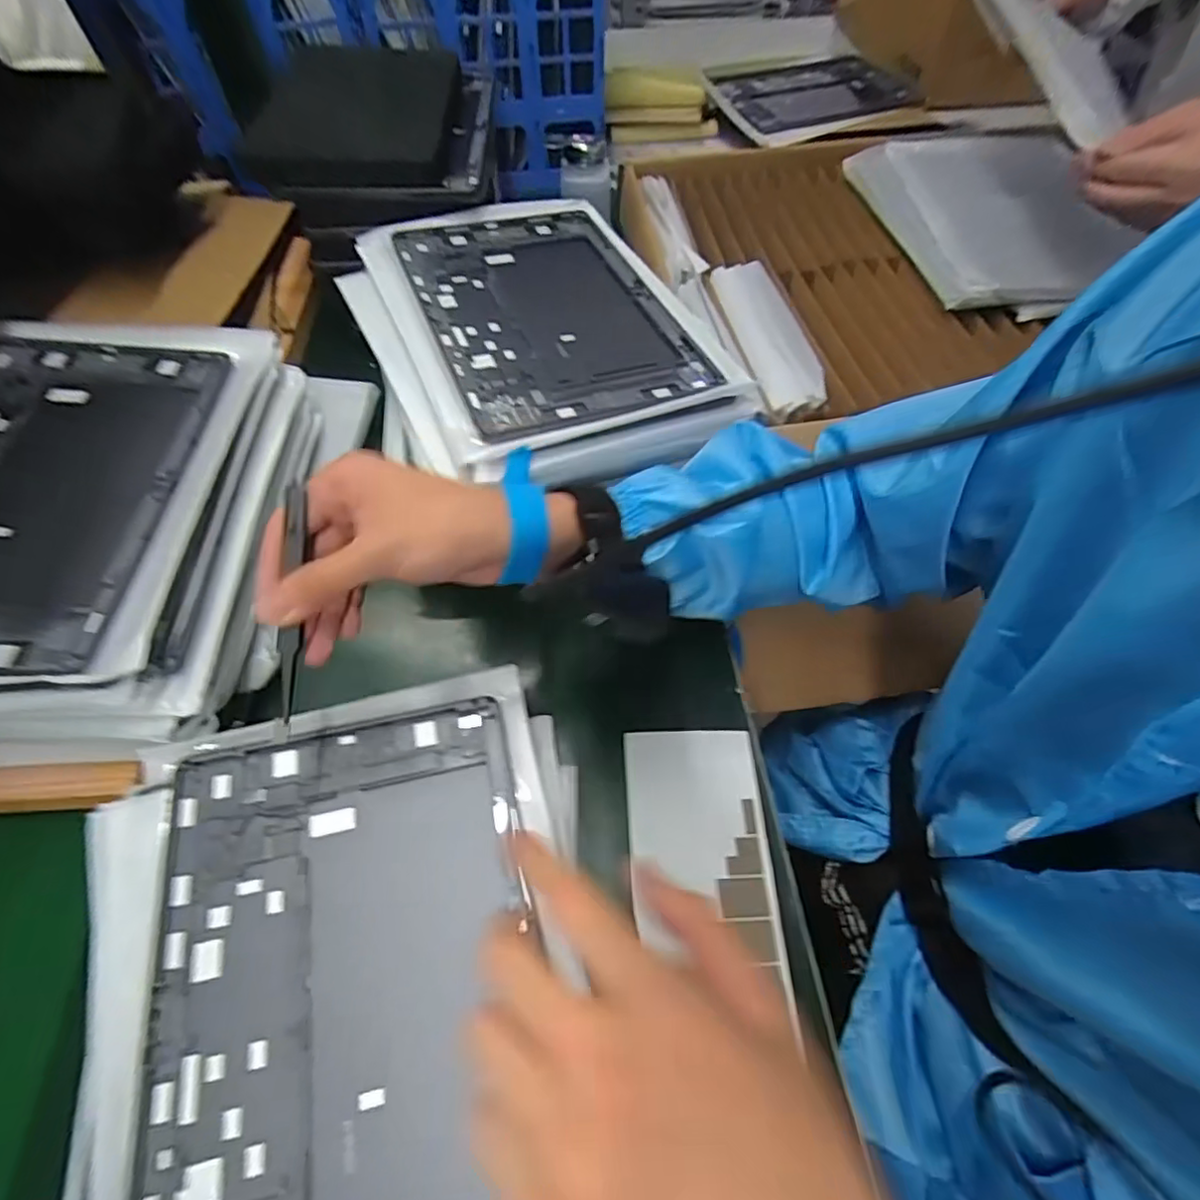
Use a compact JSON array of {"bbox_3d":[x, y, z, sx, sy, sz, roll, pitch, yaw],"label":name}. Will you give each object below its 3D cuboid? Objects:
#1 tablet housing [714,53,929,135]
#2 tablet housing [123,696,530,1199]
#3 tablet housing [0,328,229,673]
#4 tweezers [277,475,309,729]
[{"bbox_3d":[0.300,-0.690,0.829,0.255,0.021,0.184,-21,60,-13],"label":"tablet housing"},{"bbox_3d":[-0.112,0.175,0.272,0.160,0.016,0.251,-11,58,-7],"label":"tablet housing"},{"bbox_3d":[-0.341,-0.072,0.366,0.159,0.009,0.261,1,56,-7],"label":"tablet housing"},{"bbox_3d":[-0.145,-0.002,0.290,0.011,0.006,0.112,-1,81,-1],"label":"tweezers"}]

